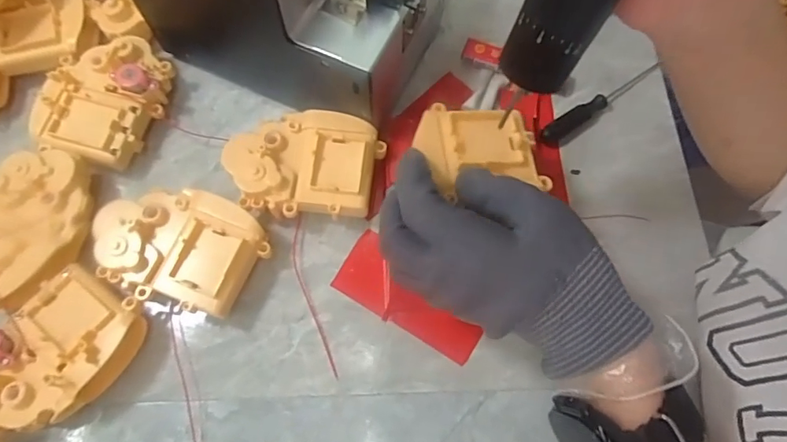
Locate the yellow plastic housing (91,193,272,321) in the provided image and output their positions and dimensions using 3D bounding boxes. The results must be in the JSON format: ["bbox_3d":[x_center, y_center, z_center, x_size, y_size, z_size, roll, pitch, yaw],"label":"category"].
[{"bbox_3d":[-0.134,0.017,0.319,0.097,0.037,0.069,19,71,7],"label":"yellow plastic housing"}]

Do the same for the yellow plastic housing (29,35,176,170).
[{"bbox_3d":[-0.208,-0.086,0.359,0.076,0.039,0.094,10,70,4],"label":"yellow plastic housing"}]

